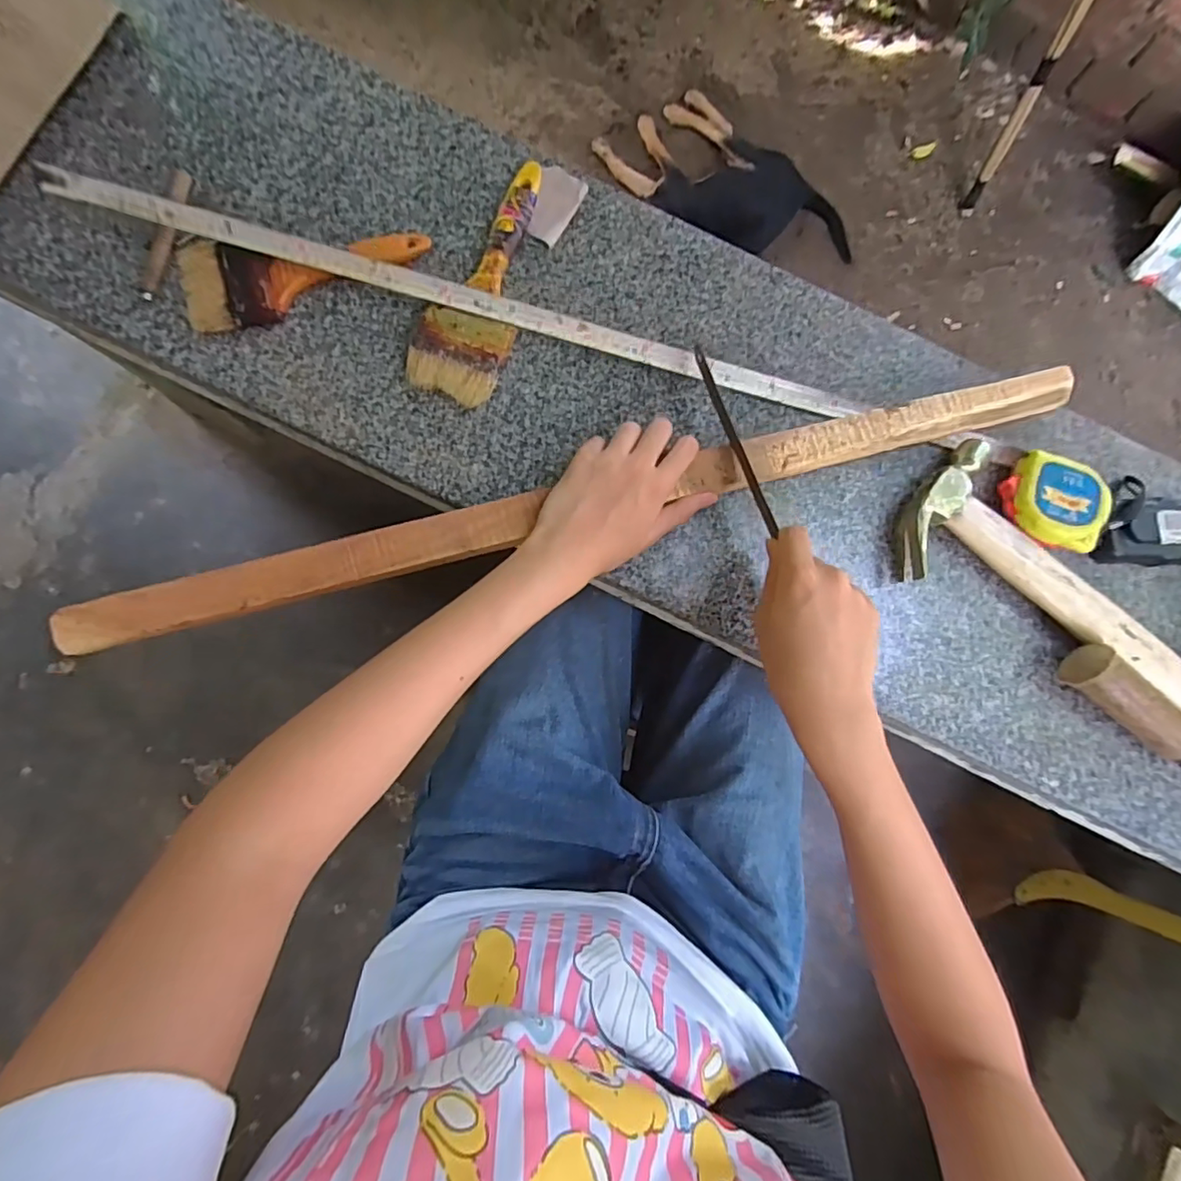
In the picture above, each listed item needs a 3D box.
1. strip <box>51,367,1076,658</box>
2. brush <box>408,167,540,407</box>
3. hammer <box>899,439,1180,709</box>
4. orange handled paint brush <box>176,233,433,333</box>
[{"bbox_3d":[0.003,-0.064,0.417,0.746,0.018,0.039,-15,86,-5],"label":"strip"},{"bbox_3d":[-0.083,-0.248,0.448,0.071,0.018,0.205,17,84,-2],"label":"brush"},{"bbox_3d":[0.382,0.012,0.435,0.304,0.036,0.113,35,84,0],"label":"hammer"},{"bbox_3d":[-0.223,-0.243,0.442,0.186,0.014,0.074,-4,85,-4],"label":"orange handled paint brush"}]

